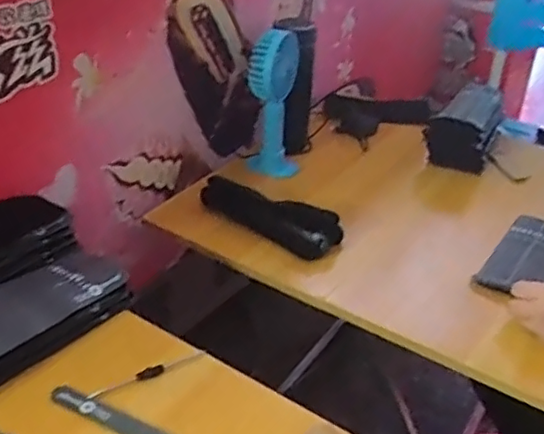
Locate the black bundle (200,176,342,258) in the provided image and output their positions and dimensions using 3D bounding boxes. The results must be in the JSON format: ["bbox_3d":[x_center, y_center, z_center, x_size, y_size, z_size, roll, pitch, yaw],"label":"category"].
[{"bbox_3d":[-0.006,0.000,0.859,0.204,0.041,0.059,18,36,22],"label":"black bundle"}]

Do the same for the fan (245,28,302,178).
[{"bbox_3d":[0.002,-0.160,0.950,0.085,0.237,0.065,2,33,0],"label":"fan"}]

